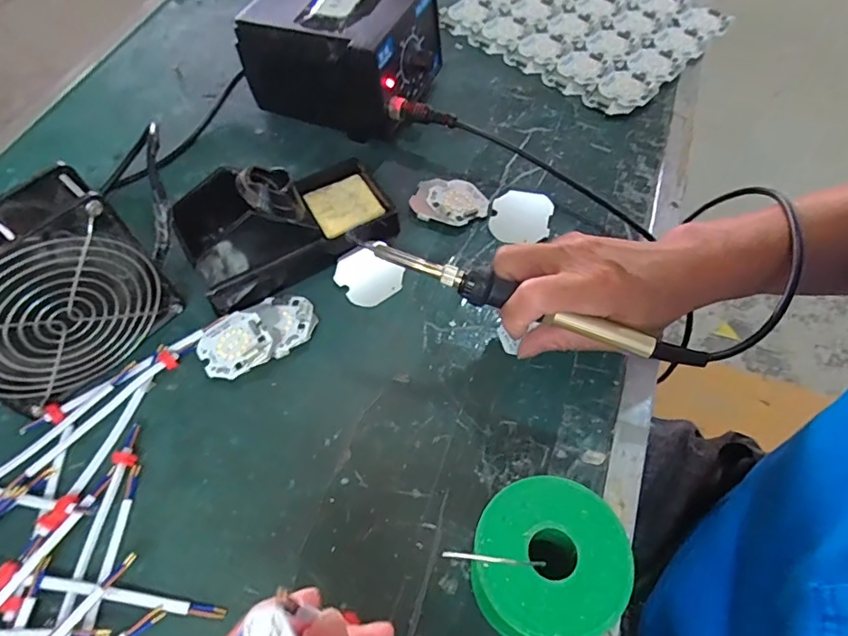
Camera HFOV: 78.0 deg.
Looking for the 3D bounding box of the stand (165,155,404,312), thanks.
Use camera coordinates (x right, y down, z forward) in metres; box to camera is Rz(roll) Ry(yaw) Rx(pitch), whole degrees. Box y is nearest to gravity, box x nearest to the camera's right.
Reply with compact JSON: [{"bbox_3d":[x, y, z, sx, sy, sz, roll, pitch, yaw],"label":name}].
[{"bbox_3d":[-0.103,-0.079,0.381,0.151,0.073,0.084,-34,64,-17],"label":"stand"}]

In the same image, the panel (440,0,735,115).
[{"bbox_3d":[0.165,-0.310,0.548,0.232,0.012,0.200,40,68,22],"label":"panel"}]

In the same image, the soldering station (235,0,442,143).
[{"bbox_3d":[-0.068,-0.237,0.464,0.150,0.090,0.113,20,62,13],"label":"soldering station"}]

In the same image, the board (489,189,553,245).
[{"bbox_3d":[0.077,-0.080,0.416,0.046,0.006,0.043,11,77,11],"label":"board"}]

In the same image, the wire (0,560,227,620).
[{"bbox_3d":[-0.179,0.149,0.284,0.141,0.012,0.012,8,60,6],"label":"wire"}]

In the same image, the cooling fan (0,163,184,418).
[{"bbox_3d":[-0.225,-0.011,0.316,0.047,0.117,0.117,39,68,21],"label":"cooling fan"}]

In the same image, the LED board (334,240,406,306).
[{"bbox_3d":[-0.041,-0.032,0.392,0.045,0.004,0.045,-34,72,-10],"label":"LED board"}]

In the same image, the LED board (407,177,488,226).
[{"bbox_3d":[0.022,-0.097,0.427,0.061,0.012,0.049,12,61,8],"label":"LED board"}]

